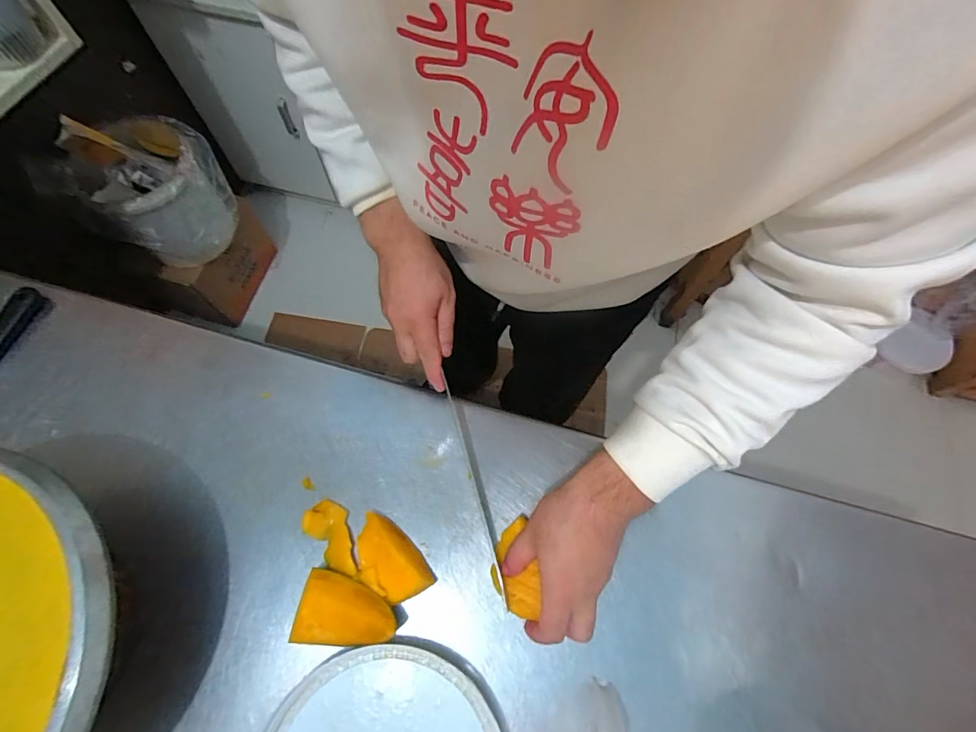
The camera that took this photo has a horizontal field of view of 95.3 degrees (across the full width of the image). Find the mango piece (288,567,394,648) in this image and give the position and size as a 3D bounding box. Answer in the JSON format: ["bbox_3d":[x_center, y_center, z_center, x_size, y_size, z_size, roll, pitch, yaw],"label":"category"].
[{"bbox_3d":[-0.123,0.216,0.396,0.085,0.030,0.055,6,67,3],"label":"mango piece"}]

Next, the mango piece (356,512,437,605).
[{"bbox_3d":[-0.091,0.182,0.412,0.081,0.017,0.052,33,71,14],"label":"mango piece"}]

